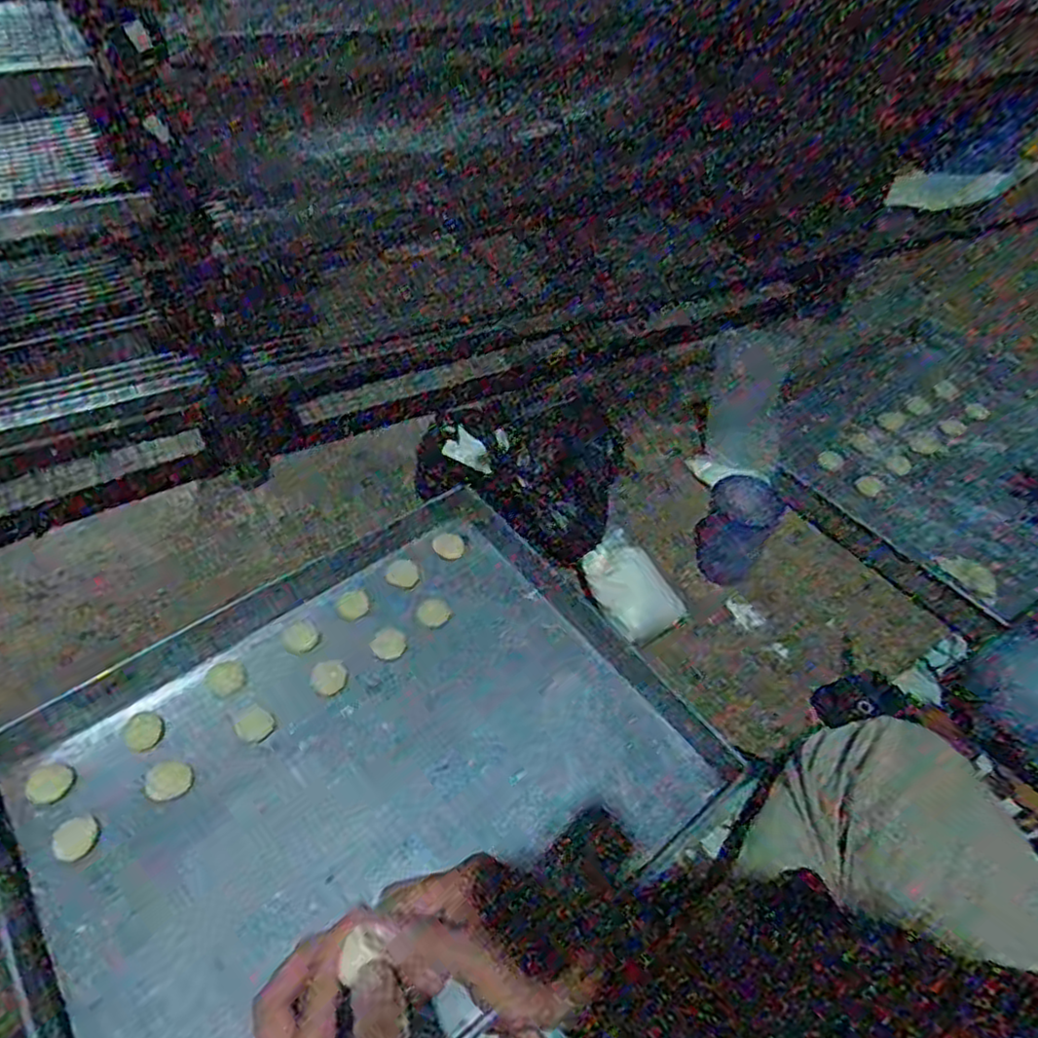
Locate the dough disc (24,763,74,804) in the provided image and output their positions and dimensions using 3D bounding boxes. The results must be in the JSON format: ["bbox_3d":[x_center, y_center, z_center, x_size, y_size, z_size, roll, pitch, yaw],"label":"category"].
[{"bbox_3d":[-0.390,0.218,0.596,0.033,0.007,0.033,2,47,-2],"label":"dough disc"}]

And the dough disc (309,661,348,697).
[{"bbox_3d":[-0.182,0.152,0.691,0.033,0.010,0.032,2,47,-2],"label":"dough disc"}]

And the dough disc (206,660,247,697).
[{"bbox_3d":[-0.275,0.150,0.677,0.033,0.008,0.033,2,47,-2],"label":"dough disc"}]

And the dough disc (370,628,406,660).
[{"bbox_3d":[-0.130,0.124,0.719,0.032,0.007,0.033,2,47,-2],"label":"dough disc"}]

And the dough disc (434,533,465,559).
[{"bbox_3d":[-0.076,0.029,0.783,0.032,0.009,0.030,2,47,-2],"label":"dough disc"}]

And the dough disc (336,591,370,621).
[{"bbox_3d":[-0.169,0.088,0.733,0.030,0.010,0.030,-15,50,-17],"label":"dough disc"}]

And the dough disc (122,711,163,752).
[{"bbox_3d":[-0.335,0.188,0.640,0.031,0.004,0.036,-25,54,-25],"label":"dough disc"}]

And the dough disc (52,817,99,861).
[{"bbox_3d":[-0.353,0.253,0.571,0.031,0.005,0.031,2,47,-2],"label":"dough disc"}]

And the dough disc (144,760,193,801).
[{"bbox_3d":[-0.301,0.226,0.620,0.036,0.009,0.033,-2,48,-6],"label":"dough disc"}]

